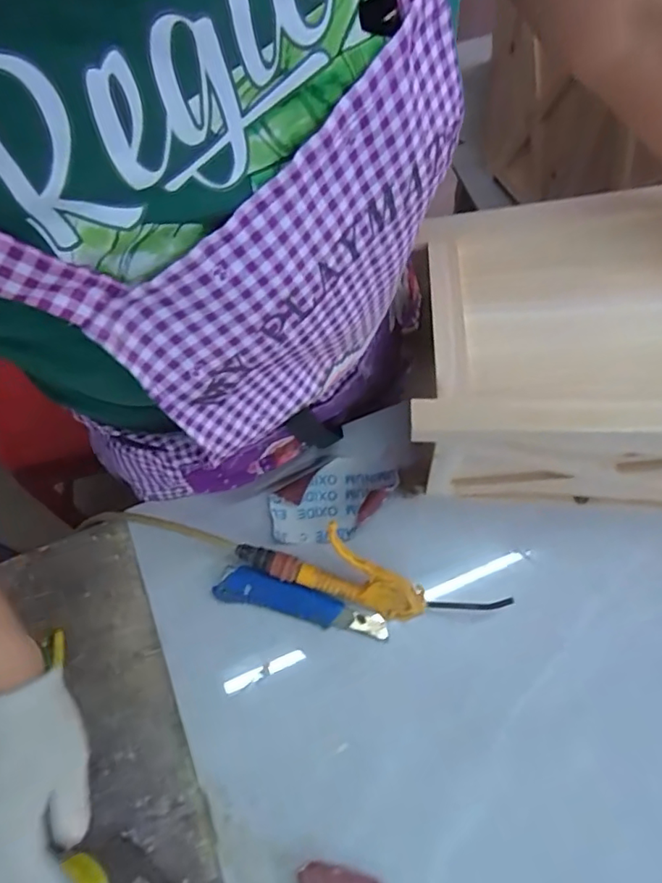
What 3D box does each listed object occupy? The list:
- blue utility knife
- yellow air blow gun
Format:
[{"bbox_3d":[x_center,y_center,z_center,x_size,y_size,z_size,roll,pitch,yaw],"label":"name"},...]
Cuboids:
[{"bbox_3d":[-0.029,0.160,0.558,0.172,0.014,0.036,12,69,8],"label":"blue utility knife"},{"bbox_3d":[0.034,0.130,0.538,0.259,0.063,0.057,17,70,10],"label":"yellow air blow gun"}]

